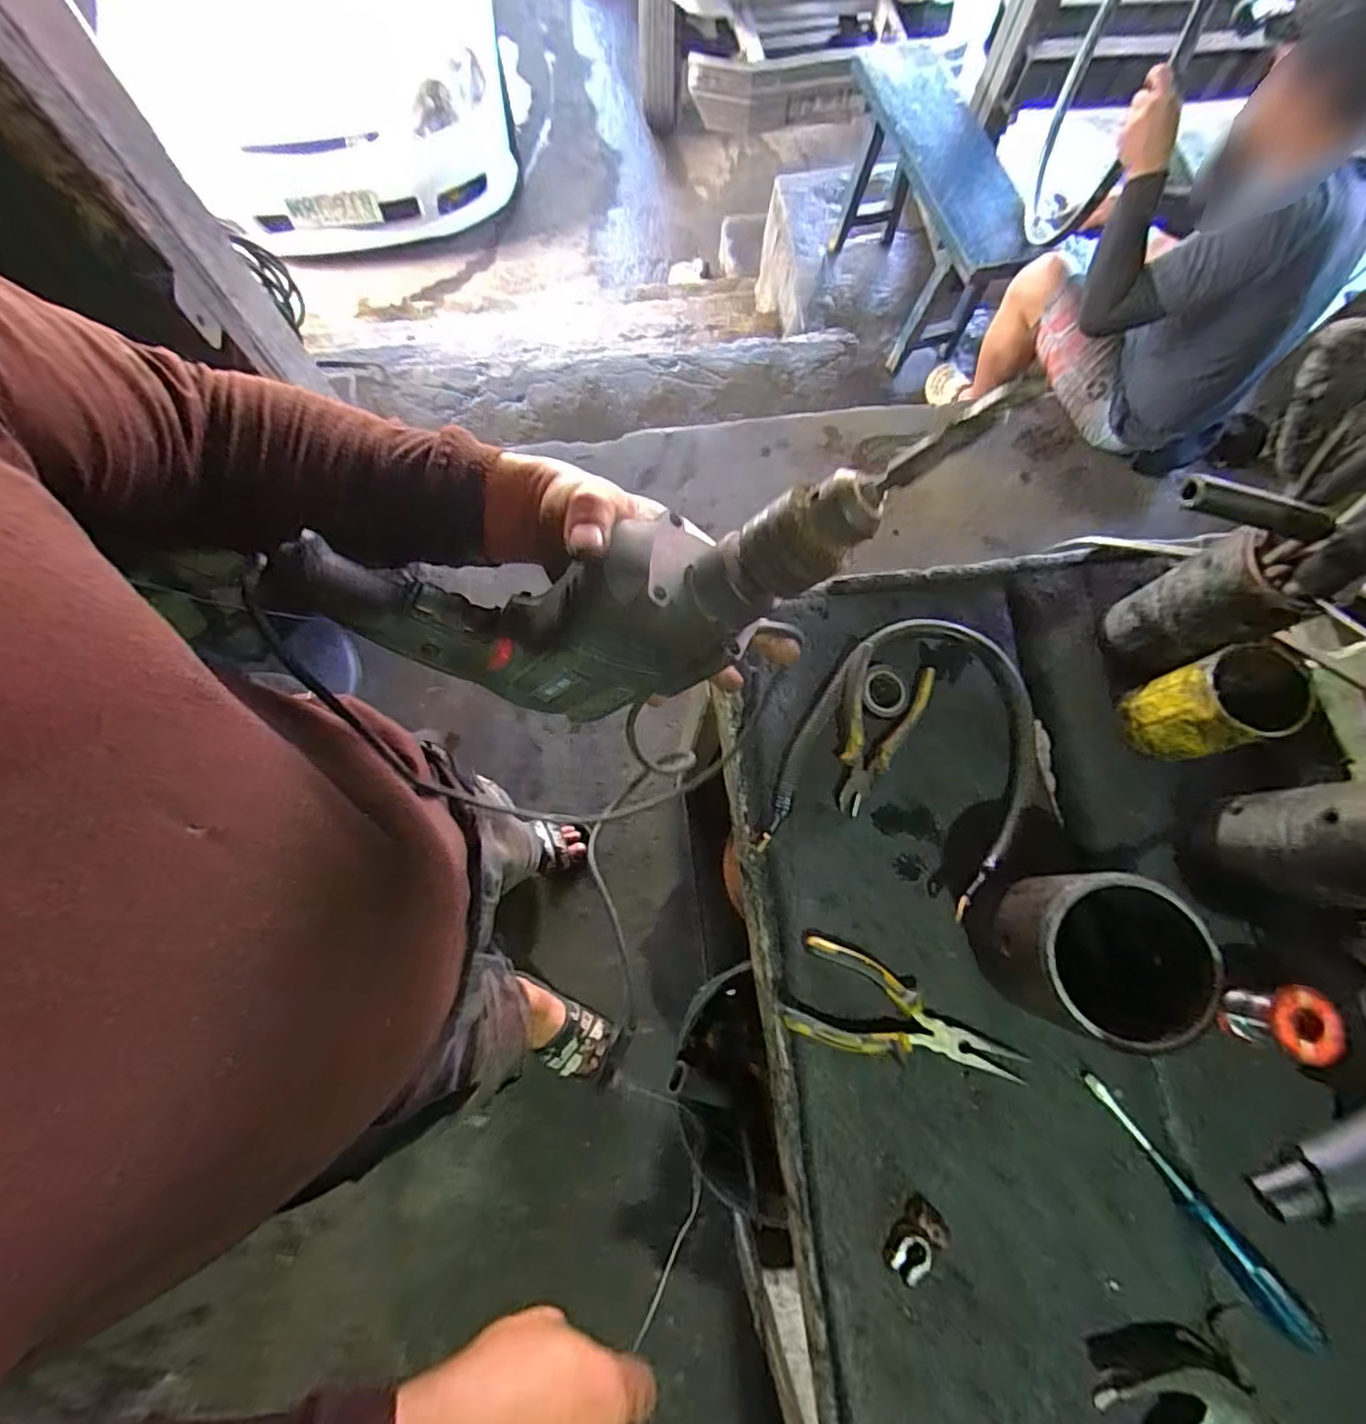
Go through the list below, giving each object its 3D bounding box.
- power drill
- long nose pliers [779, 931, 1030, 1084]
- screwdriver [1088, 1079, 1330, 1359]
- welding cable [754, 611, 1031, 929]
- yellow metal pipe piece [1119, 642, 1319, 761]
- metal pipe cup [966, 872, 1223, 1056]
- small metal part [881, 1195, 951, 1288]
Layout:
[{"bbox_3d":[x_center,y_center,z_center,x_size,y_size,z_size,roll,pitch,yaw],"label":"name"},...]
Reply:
[{"bbox_3d":[-0.049,-0.053,0.320,0.354,0.127,0.069,-7,73,24],"label":"power drill"},{"bbox_3d":[0.182,0.254,0.512,0.188,0.015,0.077,20,75,4],"label":"long nose pliers"},{"bbox_3d":[0.376,0.362,0.462,0.025,0.021,0.186,-33,64,-10],"label":"screwdriver"},{"bbox_3d":[0.216,0.034,0.572,0.205,0.029,0.259,29,76,7],"label":"welding cable"},{"bbox_3d":[0.440,-0.007,0.520,0.079,0.103,0.078,-24,76,-8],"label":"yellow metal pipe piece"},{"bbox_3d":[0.308,0.182,0.464,0.133,0.144,0.109,13,74,2],"label":"metal pipe cup"},{"bbox_3d":[0.176,0.399,0.466,0.028,0.024,0.054,35,76,8],"label":"small metal part"}]

